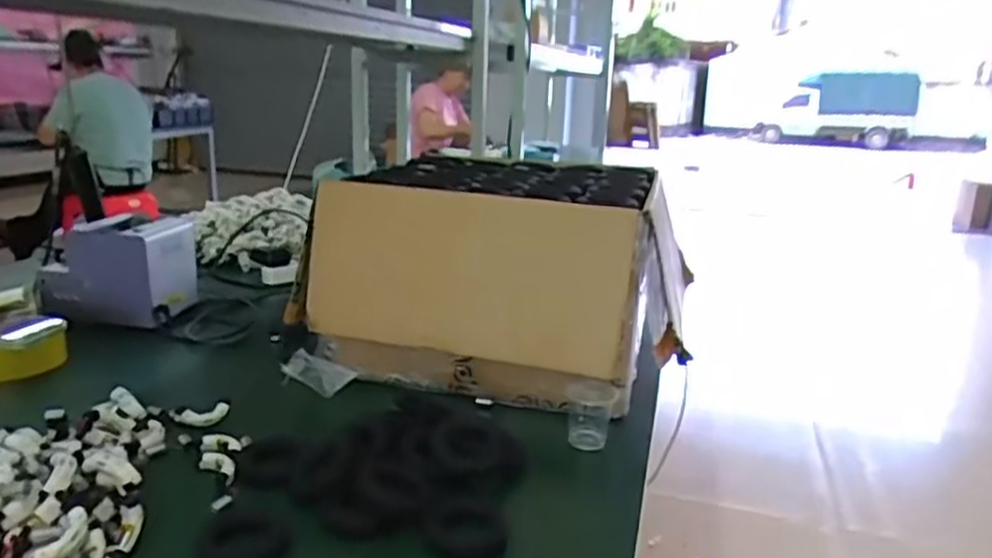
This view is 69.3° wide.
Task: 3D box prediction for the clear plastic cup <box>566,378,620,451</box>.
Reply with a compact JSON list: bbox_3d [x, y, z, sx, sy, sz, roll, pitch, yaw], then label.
[{"bbox_3d":[0.108,0.153,0.818,0.059,0.067,0.059,5,18,8],"label":"clear plastic cup"}]

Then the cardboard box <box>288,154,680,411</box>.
[{"bbox_3d":[-0.001,-0.007,0.943,0.395,0.247,0.356,7,18,15],"label":"cardboard box"}]

